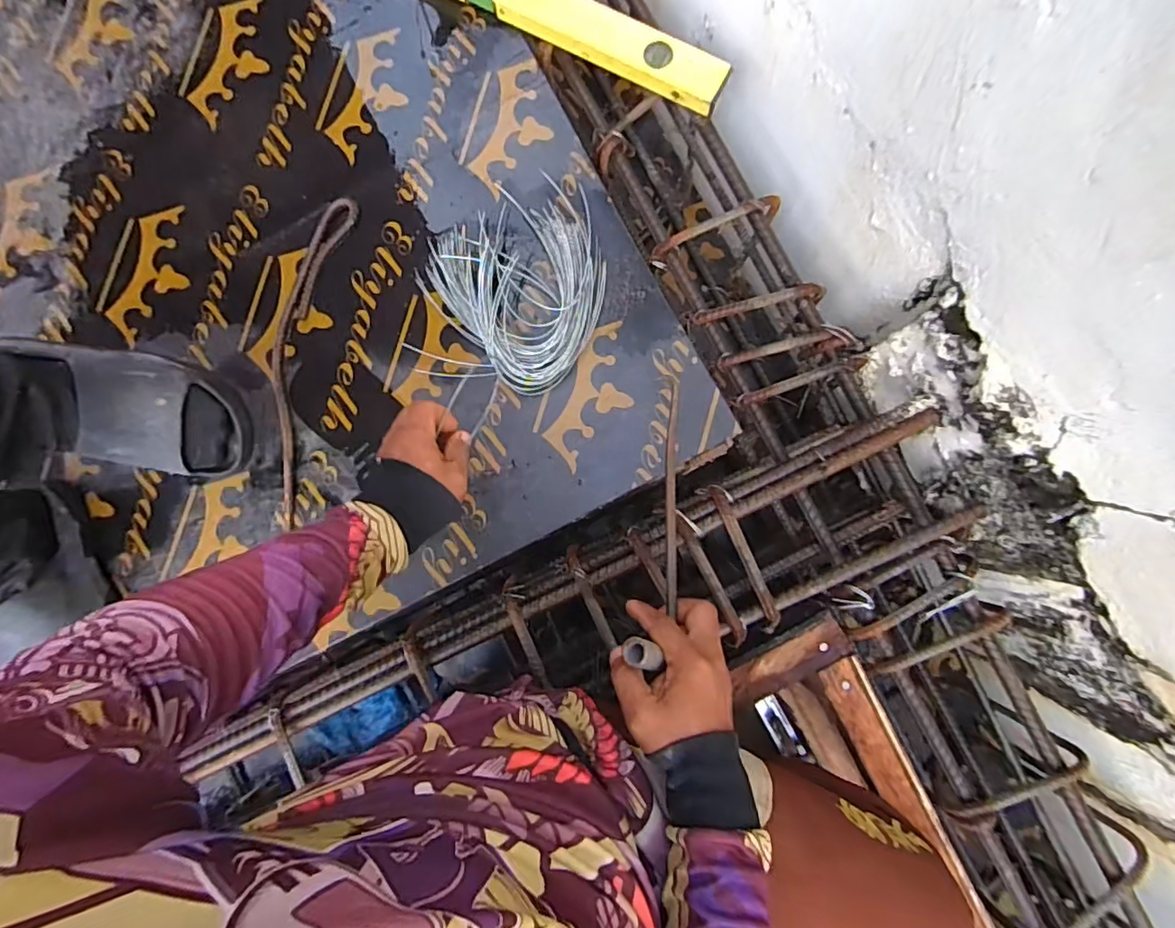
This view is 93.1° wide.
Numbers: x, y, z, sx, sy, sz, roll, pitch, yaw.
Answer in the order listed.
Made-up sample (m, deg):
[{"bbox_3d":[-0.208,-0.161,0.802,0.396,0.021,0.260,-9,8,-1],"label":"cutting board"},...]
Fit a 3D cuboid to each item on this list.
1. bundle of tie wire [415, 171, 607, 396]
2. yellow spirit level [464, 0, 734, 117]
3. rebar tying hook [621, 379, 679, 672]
[{"bbox_3d":[-0.083,-0.194,0.609,0.193,0.028,0.219,5,85,3],"label":"bundle of tie wire"},{"bbox_3d":[-0.110,-0.553,0.642,0.587,0.027,0.059,28,87,5],"label":"yellow spirit level"},{"bbox_3d":[0.071,0.046,0.495,0.036,0.043,0.274,10,56,3],"label":"rebar tying hook"}]

